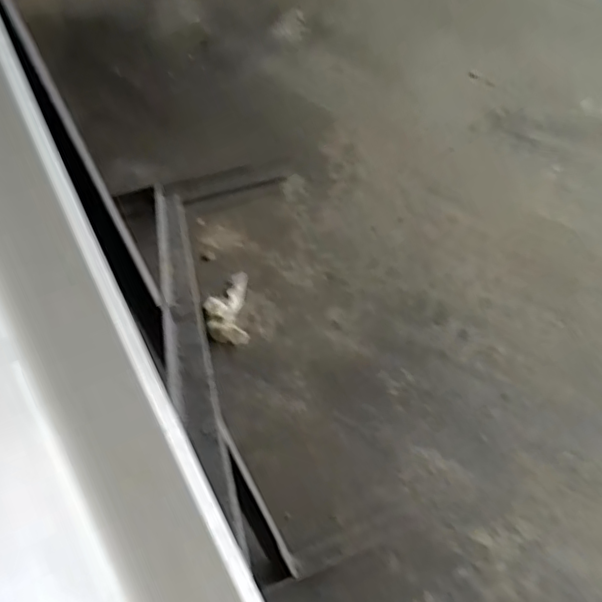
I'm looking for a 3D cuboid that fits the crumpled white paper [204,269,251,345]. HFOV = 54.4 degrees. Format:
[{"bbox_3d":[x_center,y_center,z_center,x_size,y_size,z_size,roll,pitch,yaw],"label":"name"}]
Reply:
[{"bbox_3d":[-0.168,0.017,1.345,0.092,0.042,0.168,-3,73,-4],"label":"crumpled white paper"}]

